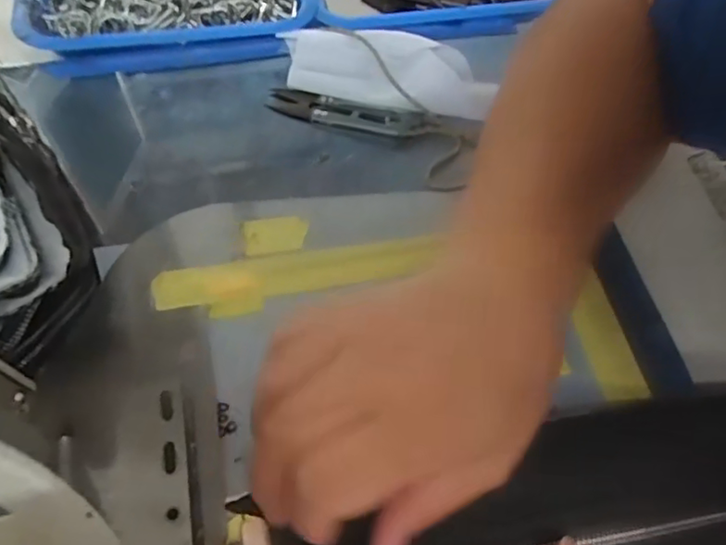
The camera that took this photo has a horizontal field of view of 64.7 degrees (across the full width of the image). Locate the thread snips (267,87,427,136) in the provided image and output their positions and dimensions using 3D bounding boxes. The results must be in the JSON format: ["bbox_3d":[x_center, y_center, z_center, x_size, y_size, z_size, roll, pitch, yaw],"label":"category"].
[{"bbox_3d":[-0.011,-0.110,0.399,0.109,0.006,0.023,15,61,6],"label":"thread snips"}]

